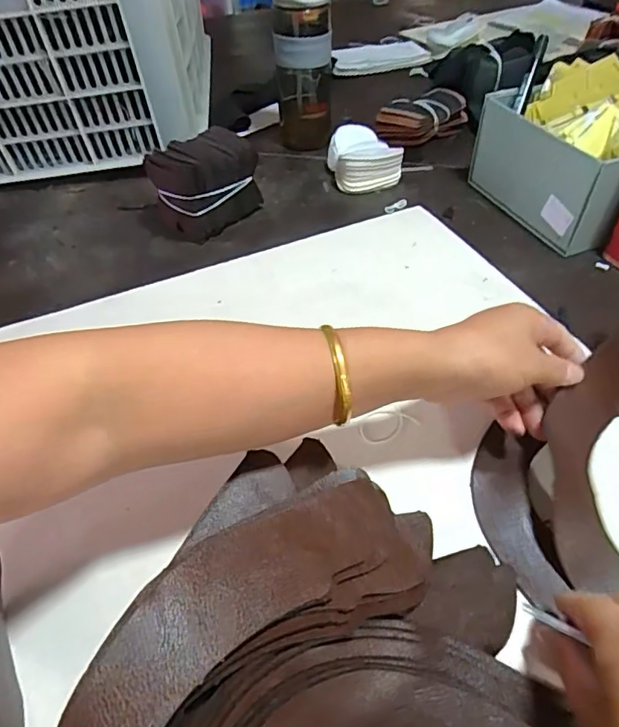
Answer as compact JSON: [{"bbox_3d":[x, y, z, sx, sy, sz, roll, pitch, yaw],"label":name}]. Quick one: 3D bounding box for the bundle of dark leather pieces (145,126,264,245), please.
[{"bbox_3d":[-0.125,-0.213,0.614,0.082,0.091,0.114,32,55,29],"label":"bundle of dark leather pieces"}]

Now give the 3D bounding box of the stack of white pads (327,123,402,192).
[{"bbox_3d":[0.072,-0.278,0.692,0.089,0.046,0.099,-7,46,-4],"label":"stack of white pads"}]

